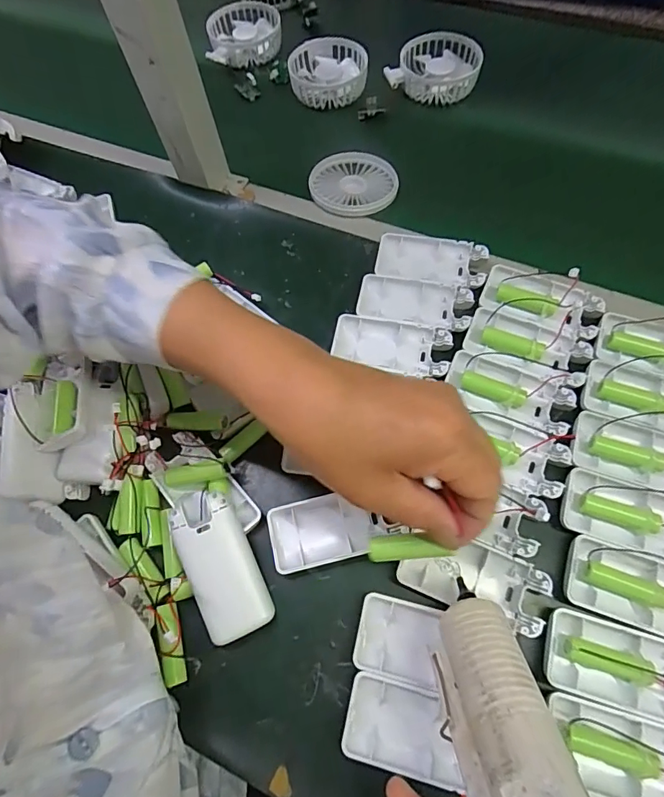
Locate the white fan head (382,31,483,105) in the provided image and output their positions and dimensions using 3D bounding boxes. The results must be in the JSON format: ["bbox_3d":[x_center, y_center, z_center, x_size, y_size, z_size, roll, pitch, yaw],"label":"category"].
[{"bbox_3d":[0.117,-0.392,0.542,0.106,0.040,0.084,-6,66,2],"label":"white fan head"}]

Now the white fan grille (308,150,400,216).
[{"bbox_3d":[0.022,-0.222,0.469,0.088,0.010,0.092,-2,66,4],"label":"white fan grille"}]

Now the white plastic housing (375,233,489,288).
[{"bbox_3d":[0.088,-0.122,0.408,0.094,0.015,0.044,9,67,9],"label":"white plastic housing"}]

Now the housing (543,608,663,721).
[{"bbox_3d":[0.180,0.166,0.280,0.093,0.017,0.045,14,68,11],"label":"housing"}]

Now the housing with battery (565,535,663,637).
[{"bbox_3d":[0.202,0.125,0.296,0.092,0.016,0.046,18,69,12],"label":"housing with battery"}]

